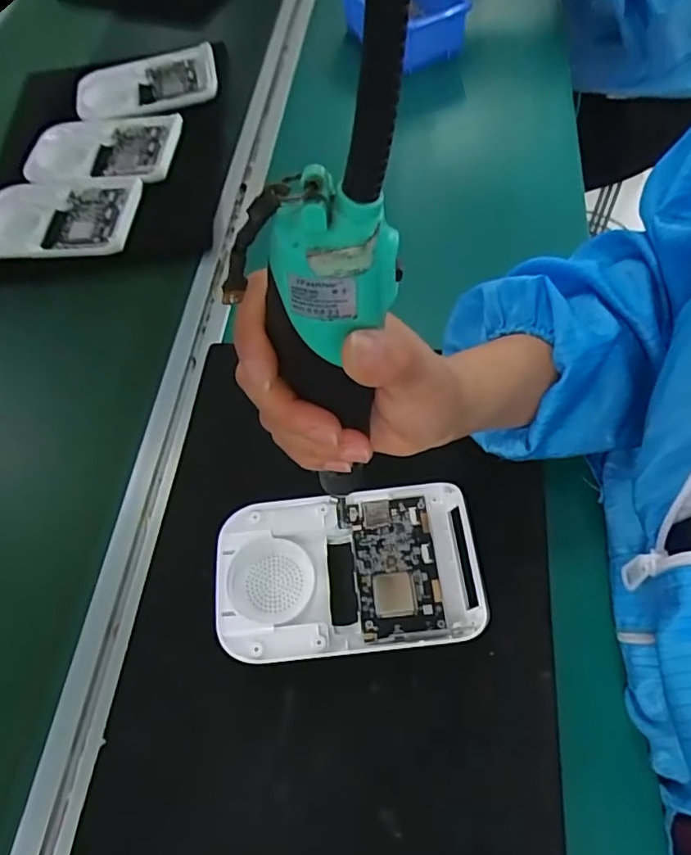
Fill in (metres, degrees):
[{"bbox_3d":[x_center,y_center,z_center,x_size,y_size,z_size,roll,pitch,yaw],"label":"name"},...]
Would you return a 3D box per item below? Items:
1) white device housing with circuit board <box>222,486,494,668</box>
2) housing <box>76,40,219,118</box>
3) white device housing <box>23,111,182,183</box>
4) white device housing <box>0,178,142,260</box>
[{"bbox_3d":[0.001,0.086,0.343,0.154,0.016,0.095,-7,59,3],"label":"white device housing with circuit board"},{"bbox_3d":[-0.212,-0.359,0.599,0.149,0.027,0.089,-10,61,-2],"label":"housing"},{"bbox_3d":[-0.244,-0.277,0.564,0.150,0.016,0.090,5,61,6],"label":"white device housing"},{"bbox_3d":[-0.267,-0.195,0.525,0.151,0.016,0.093,4,61,6],"label":"white device housing"}]

